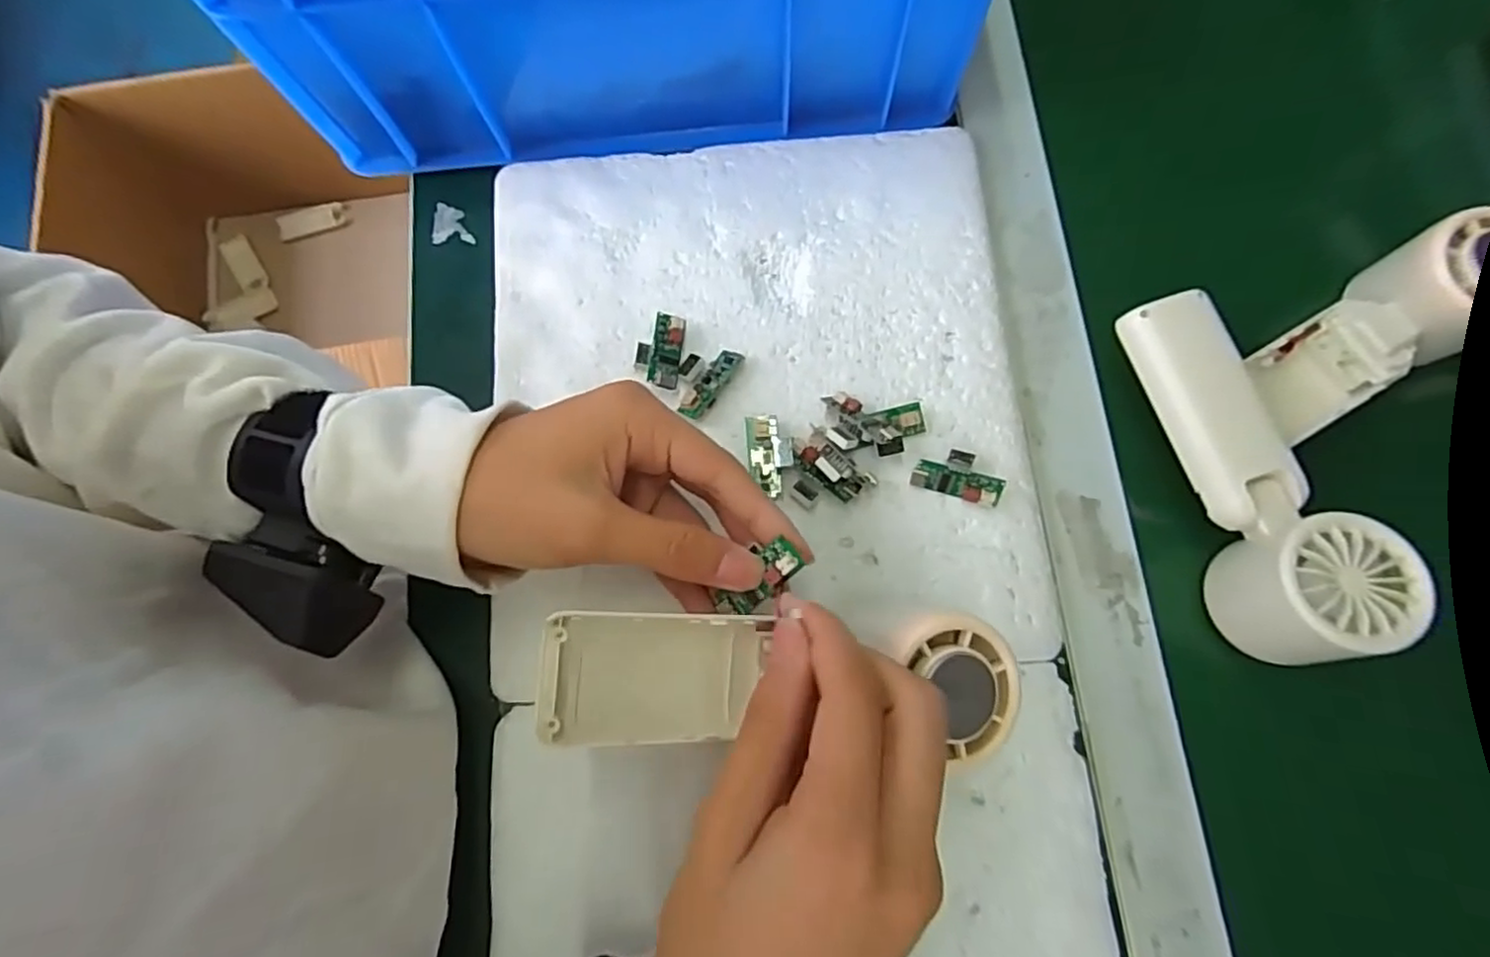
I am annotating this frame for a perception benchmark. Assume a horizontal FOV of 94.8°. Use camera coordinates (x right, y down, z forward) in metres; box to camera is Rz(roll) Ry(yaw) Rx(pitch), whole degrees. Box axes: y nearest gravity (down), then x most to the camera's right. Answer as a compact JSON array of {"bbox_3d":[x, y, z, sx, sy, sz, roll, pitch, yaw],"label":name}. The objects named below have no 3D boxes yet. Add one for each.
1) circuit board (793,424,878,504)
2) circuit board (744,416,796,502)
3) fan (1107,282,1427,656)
[{"bbox_3d":[0.039,-0.005,0.310,0.038,0.016,0.019,42,81,10],"label":"circuit board"},{"bbox_3d":[0.012,-0.010,0.315,0.020,0.009,0.037,-6,77,0],"label":"circuit board"},{"bbox_3d":[0.219,-0.005,0.297,0.053,0.055,0.161,-14,77,-2],"label":"fan"}]

